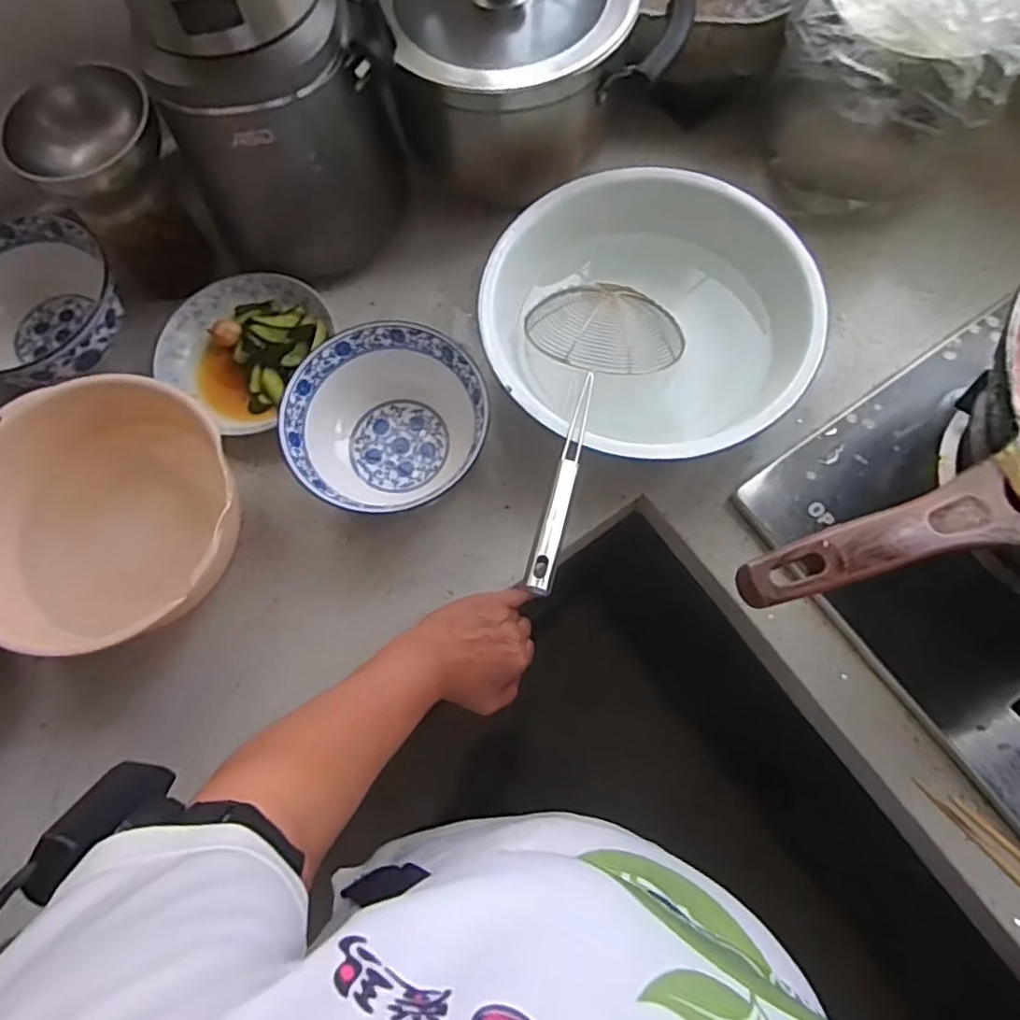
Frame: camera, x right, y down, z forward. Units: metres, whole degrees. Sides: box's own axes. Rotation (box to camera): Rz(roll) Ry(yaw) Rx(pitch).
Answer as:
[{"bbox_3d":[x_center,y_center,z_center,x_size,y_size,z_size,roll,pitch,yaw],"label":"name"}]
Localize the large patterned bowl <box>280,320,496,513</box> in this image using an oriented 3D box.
[{"bbox_3d":[-0.103,-0.069,0.566,0.163,0.085,0.164,-1,71,2],"label":"large patterned bowl"}]

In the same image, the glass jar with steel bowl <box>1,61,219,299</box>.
[{"bbox_3d":[-0.348,-0.288,0.588,0.111,0.160,0.094,-38,74,-10],"label":"glass jar with steel bowl"}]

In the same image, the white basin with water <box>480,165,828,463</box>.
[{"bbox_3d":[0.116,-0.164,0.563,0.253,0.103,0.256,-1,71,2],"label":"white basin with water"}]

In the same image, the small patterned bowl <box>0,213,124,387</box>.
[{"bbox_3d":[-0.452,-0.183,0.606,0.152,0.076,0.161,-1,71,2],"label":"small patterned bowl"}]

